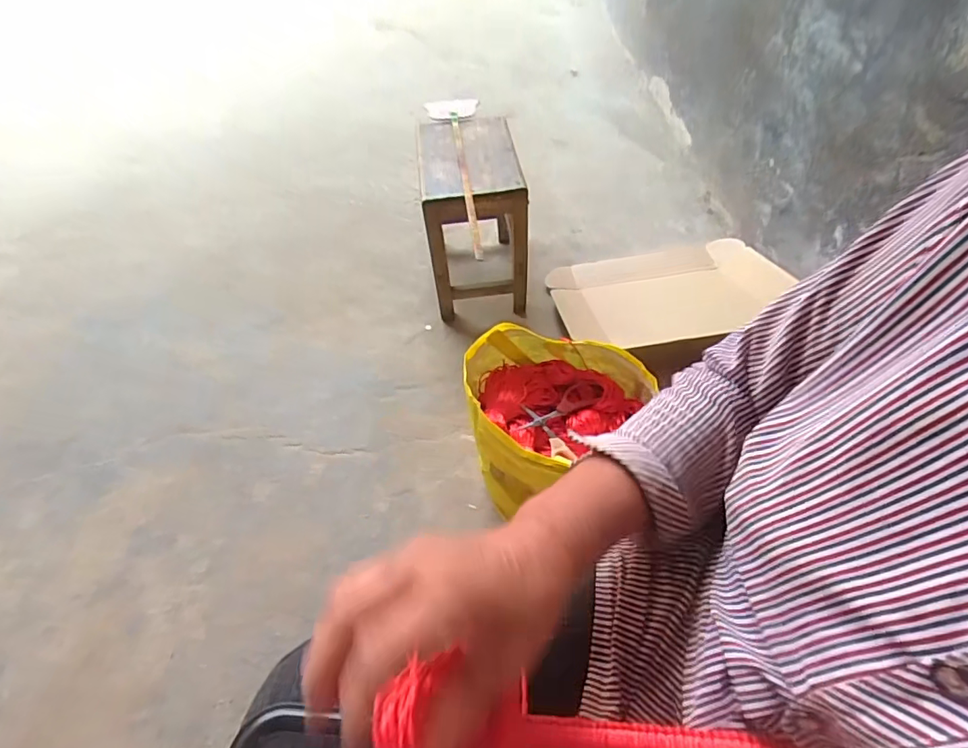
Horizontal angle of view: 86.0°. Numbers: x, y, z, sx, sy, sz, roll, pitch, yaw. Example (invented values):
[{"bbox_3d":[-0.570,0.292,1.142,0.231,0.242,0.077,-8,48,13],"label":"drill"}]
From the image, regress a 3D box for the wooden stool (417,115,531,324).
[{"bbox_3d":[-0.023,-0.295,1.054,0.187,0.297,0.332,-11,52,-4],"label":"wooden stool"}]

